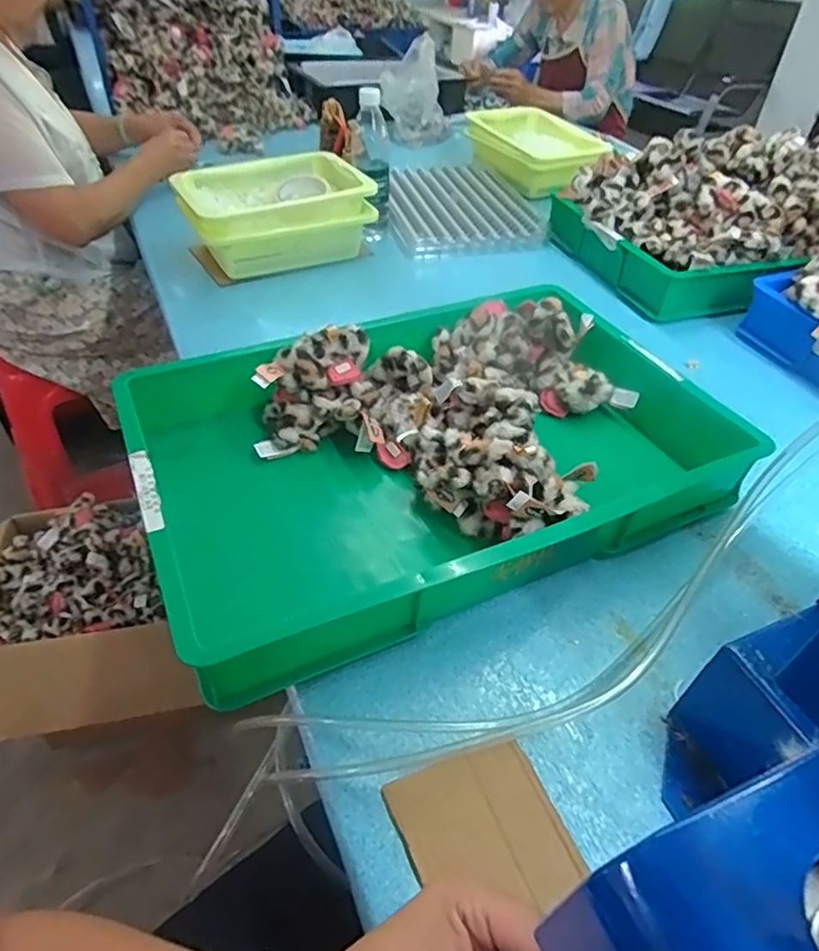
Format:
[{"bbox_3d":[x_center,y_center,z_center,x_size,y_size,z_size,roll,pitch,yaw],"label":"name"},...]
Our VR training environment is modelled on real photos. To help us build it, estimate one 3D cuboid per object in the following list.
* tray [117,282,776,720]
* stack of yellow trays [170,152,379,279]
[{"bbox_3d":[0.025,-0.038,0.617,0.558,0.091,0.369,-18,47,-21],"label":"tray"},{"bbox_3d":[-0.217,-0.420,0.977,0.274,0.115,0.189,-19,48,-22],"label":"stack of yellow trays"}]

